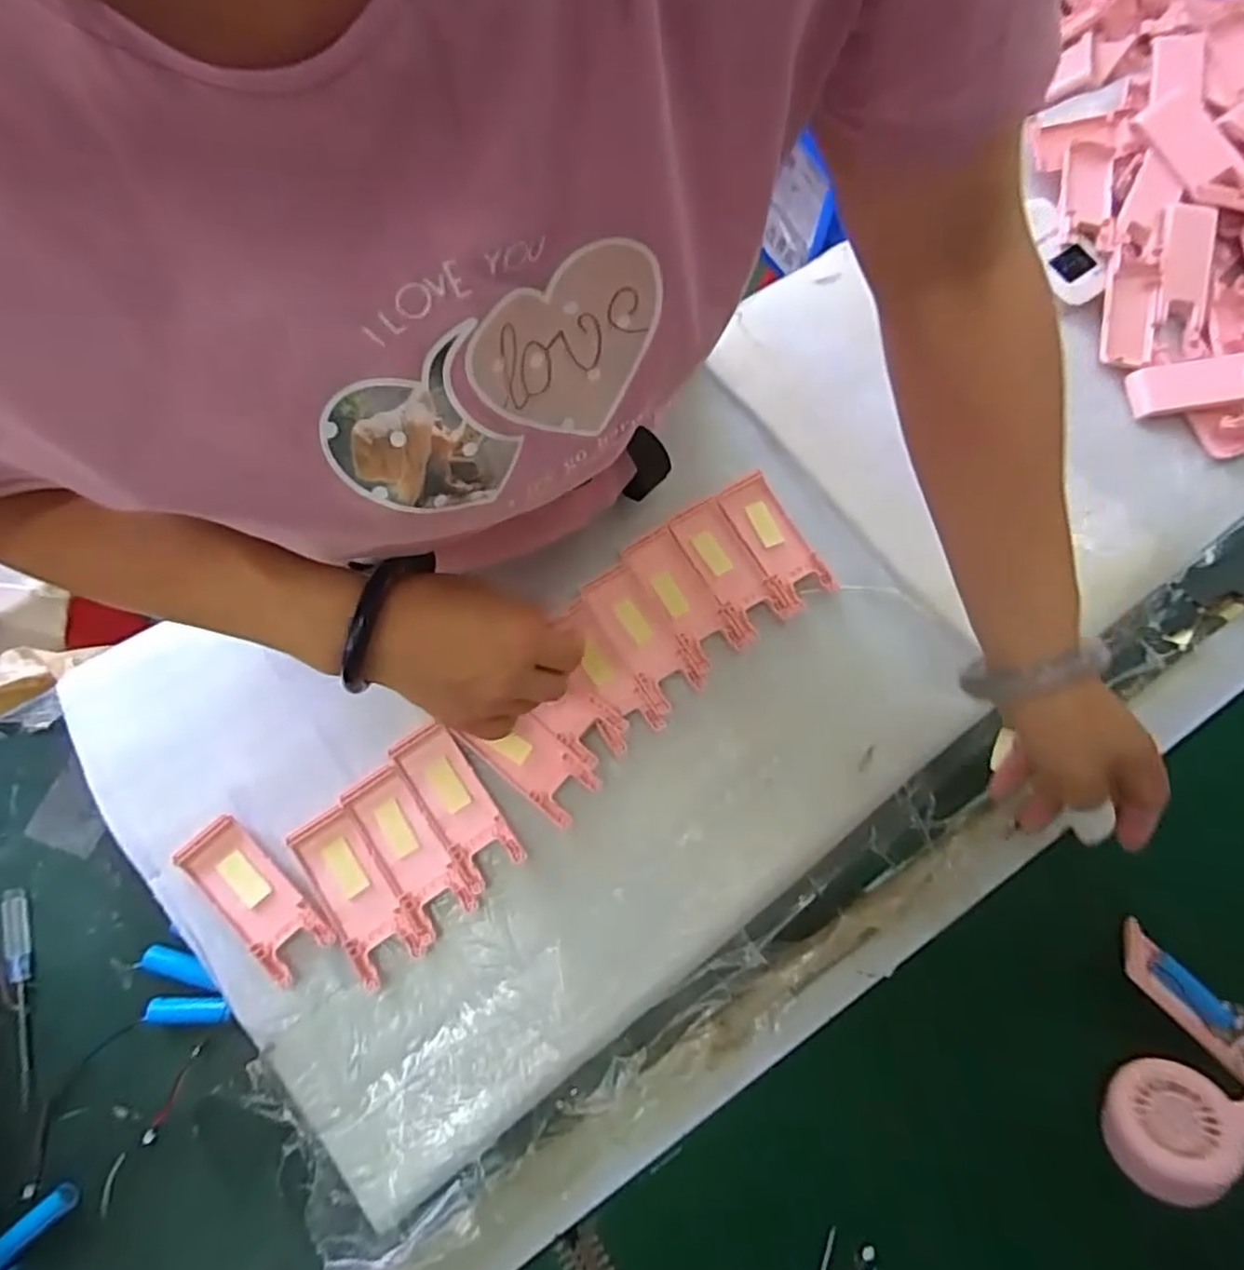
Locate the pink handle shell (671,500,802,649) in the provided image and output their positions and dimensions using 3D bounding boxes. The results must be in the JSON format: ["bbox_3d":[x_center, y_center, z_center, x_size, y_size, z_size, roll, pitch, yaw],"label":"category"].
[{"bbox_3d":[0.075,-0.046,0.496,0.052,0.007,0.100,-31,78,-9],"label":"pink handle shell"}]

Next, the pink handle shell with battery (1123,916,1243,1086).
[{"bbox_3d":[0.345,0.221,0.427,0.033,0.014,0.101,-35,65,-10],"label":"pink handle shell with battery"}]

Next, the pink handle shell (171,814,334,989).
[{"bbox_3d":[-0.220,0.156,0.421,0.103,0.014,0.038,42,78,9],"label":"pink handle shell"}]

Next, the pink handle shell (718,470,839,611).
[{"bbox_3d":[0.108,-0.067,0.503,0.040,0.009,0.101,-29,78,-9],"label":"pink handle shell"}]

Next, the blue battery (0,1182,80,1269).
[{"bbox_3d":[-0.322,0.323,0.382,0.051,0.014,0.014,-41,80,-17],"label":"blue battery"}]

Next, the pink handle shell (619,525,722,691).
[{"bbox_3d":[0.040,-0.021,0.490,0.040,0.004,0.109,-27,78,-9],"label":"pink handle shell"}]

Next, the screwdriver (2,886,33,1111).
[{"bbox_3d":[-0.355,0.211,0.417,0.013,0.007,0.120,-14,76,-6],"label":"screwdriver"}]

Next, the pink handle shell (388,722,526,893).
[{"bbox_3d":[-0.105,0.106,0.444,0.040,0.007,0.101,-34,79,-10],"label":"pink handle shell"}]

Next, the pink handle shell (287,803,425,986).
[{"bbox_3d":[-0.161,0.156,0.427,0.038,0.008,0.101,-33,79,-10],"label":"pink handle shell"}]

